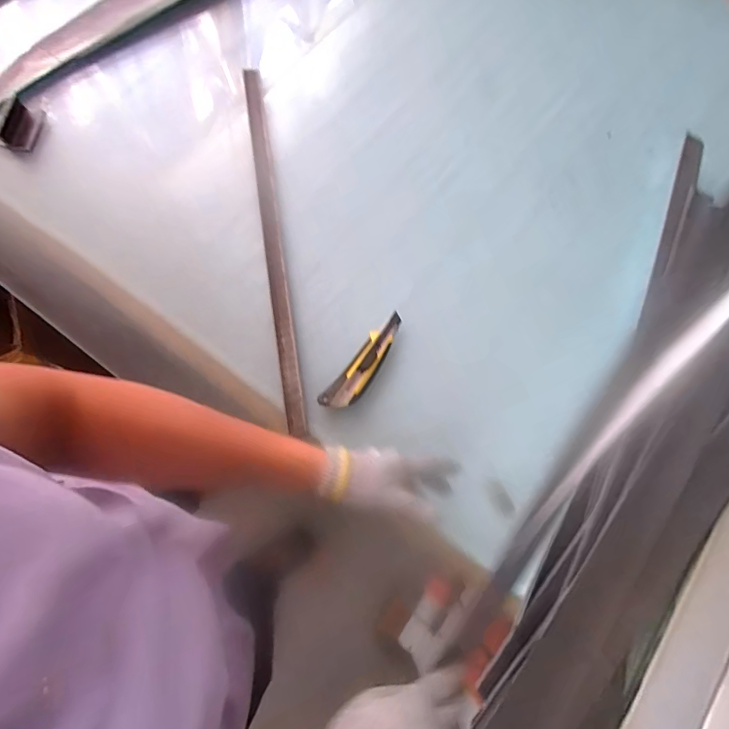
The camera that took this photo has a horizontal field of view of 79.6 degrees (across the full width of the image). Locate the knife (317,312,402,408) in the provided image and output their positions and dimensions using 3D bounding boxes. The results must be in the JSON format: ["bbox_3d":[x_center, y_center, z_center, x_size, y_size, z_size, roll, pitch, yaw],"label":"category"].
[{"bbox_3d":[0.002,-0.003,0.590,0.042,0.016,0.157,34,74,6],"label":"knife"}]

